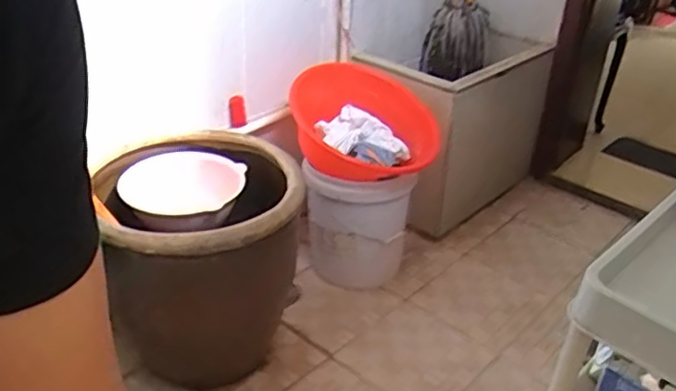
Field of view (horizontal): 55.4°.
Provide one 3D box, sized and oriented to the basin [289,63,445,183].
[{"bbox_3d":[0.071,-0.200,1.710,0.397,0.154,0.401,2,31,-1],"label":"basin"}]

